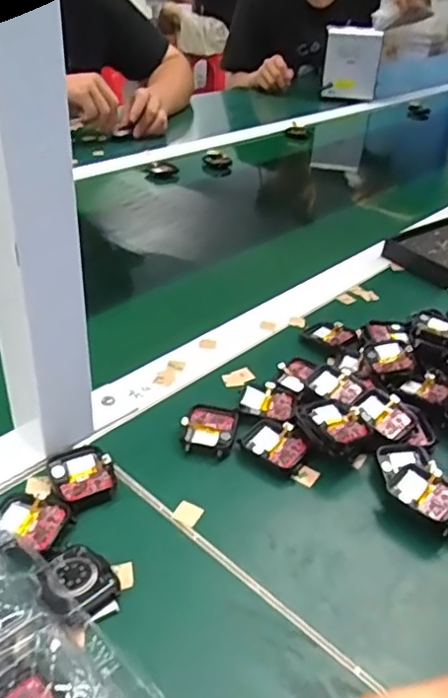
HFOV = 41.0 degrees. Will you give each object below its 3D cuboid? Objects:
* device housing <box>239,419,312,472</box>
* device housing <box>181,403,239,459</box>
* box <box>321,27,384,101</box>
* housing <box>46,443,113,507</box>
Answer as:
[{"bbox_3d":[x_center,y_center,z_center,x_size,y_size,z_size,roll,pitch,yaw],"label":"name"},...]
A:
[{"bbox_3d":[0.037,0.066,0.420,0.043,0.009,0.036,26,41,28],"label":"device housing"},{"bbox_3d":[-0.011,0.057,0.428,0.037,0.009,0.044,13,36,13],"label":"device housing"},{"bbox_3d":[0.292,-0.655,1.379,0.123,0.148,0.040,15,37,16],"label":"box"},{"bbox_3d":[-0.091,0.079,0.384,0.037,0.009,0.042,-20,41,-29],"label":"housing"}]

